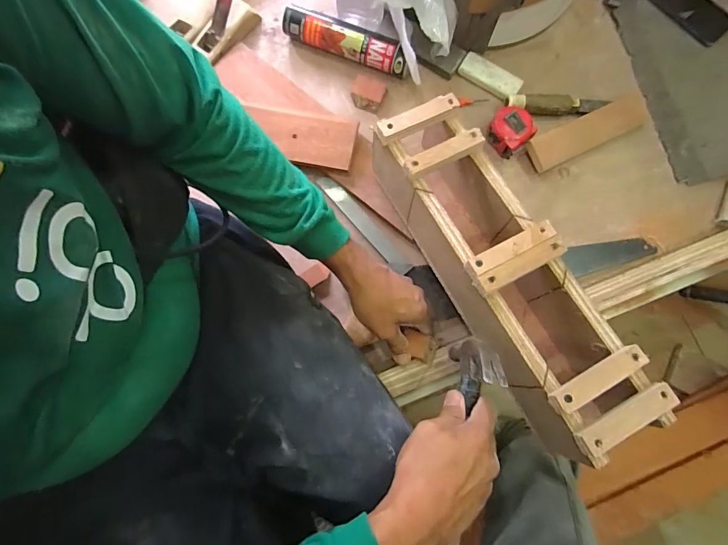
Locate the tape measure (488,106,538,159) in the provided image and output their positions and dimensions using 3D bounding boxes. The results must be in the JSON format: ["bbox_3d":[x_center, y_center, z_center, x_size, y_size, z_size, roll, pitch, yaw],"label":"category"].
[{"bbox_3d":[0.230,-0.225,0.606,0.067,0.040,0.063,-38,82,-8],"label":"tape measure"}]

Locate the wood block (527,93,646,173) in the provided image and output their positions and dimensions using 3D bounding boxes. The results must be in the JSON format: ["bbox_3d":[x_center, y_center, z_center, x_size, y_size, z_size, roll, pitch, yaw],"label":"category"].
[{"bbox_3d":[0.353,-0.221,0.606,0.200,0.012,0.053,-25,99,-6],"label":"wood block"}]

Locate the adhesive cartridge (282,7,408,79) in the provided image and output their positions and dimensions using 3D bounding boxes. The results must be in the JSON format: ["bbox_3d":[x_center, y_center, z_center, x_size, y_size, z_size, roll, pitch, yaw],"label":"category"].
[{"bbox_3d":[-0.027,-0.375,0.630,0.208,0.050,0.044,20,80,3],"label":"adhesive cartridge"}]

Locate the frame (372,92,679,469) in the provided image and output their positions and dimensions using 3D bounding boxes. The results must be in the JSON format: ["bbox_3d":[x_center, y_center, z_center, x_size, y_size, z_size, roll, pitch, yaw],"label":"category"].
[{"bbox_3d":[0.159,-0.009,0.489,0.107,0.183,0.411,-28,81,-6],"label":"frame"}]

